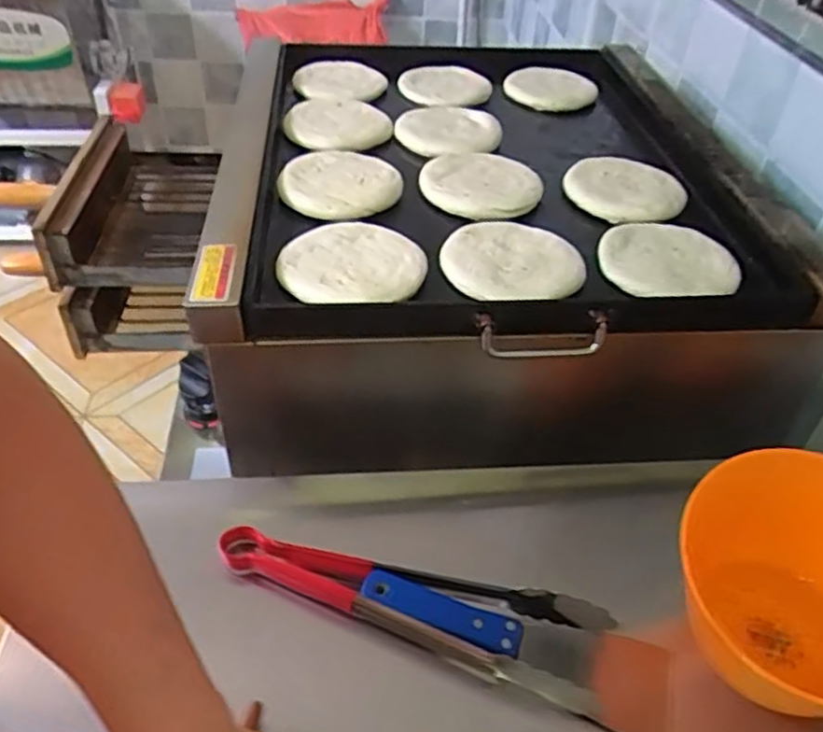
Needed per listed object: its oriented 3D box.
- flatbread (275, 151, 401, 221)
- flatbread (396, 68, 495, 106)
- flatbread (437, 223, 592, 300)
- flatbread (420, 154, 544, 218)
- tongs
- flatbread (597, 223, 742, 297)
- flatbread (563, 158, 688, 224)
[{"bbox_3d":[-0.076,-0.196,0.751,0.126,0.014,0.126,3,42,-1],"label":"flatbread"},{"bbox_3d":[0.044,-0.403,1.009,0.122,0.018,0.135,-26,49,-29],"label":"flatbread"},{"bbox_3d":[0.090,-0.101,0.659,0.135,0.017,0.132,2,42,-2],"label":"flatbread"},{"bbox_3d":[0.075,-0.202,0.771,0.125,0.016,0.129,2,42,-2],"label":"flatbread"},{"bbox_3d":[-0.003,0.166,0.519,0.284,0.033,0.065,17,43,14],"label":"tongs"},{"bbox_3d":[0.250,-0.103,0.683,0.129,0.011,0.126,2,42,-2],"label":"flatbread"},{"bbox_3d":[0.236,-0.196,0.790,0.125,0.018,0.125,2,42,-2],"label":"flatbread"}]

